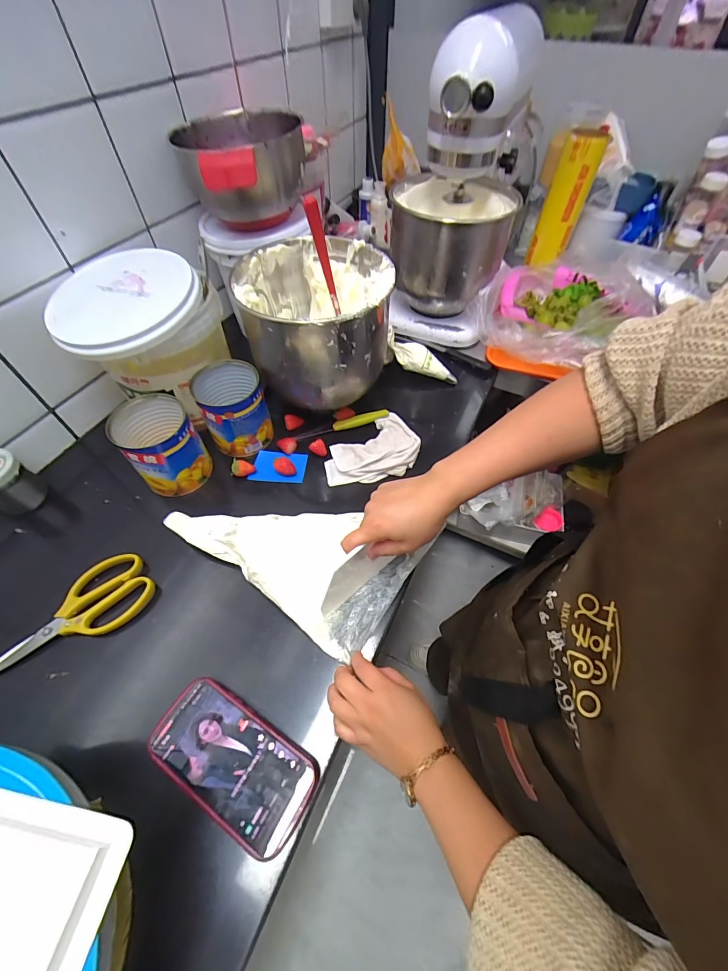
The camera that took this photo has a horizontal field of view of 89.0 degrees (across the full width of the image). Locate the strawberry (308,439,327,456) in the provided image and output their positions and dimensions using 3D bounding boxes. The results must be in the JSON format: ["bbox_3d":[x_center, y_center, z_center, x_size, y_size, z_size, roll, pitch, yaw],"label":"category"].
[{"bbox_3d":[-0.076,-0.061,0.604,0.027,0.018,0.022,-12,56,-9],"label":"strawberry"}]

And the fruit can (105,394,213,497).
[{"bbox_3d":[-0.290,-0.057,0.539,0.095,0.109,0.097,0,55,-1],"label":"fruit can"}]

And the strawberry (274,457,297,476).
[{"bbox_3d":[-0.124,-0.030,0.583,0.036,0.019,0.021,10,56,6],"label":"strawberry"}]

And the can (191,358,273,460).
[{"bbox_3d":[-0.204,-0.121,0.585,0.095,0.111,0.095,0,55,-1],"label":"can"}]

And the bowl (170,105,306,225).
[{"bbox_3d":[-0.193,-0.518,0.608,0.184,0.100,0.263,-4,55,-3],"label":"bowl"}]

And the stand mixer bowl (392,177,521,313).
[{"bbox_3d":[0.158,-0.460,0.720,0.217,0.177,0.197,16,56,10],"label":"stand mixer bowl"}]

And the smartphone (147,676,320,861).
[{"bbox_3d":[-0.131,0.273,0.371,0.166,0.019,0.083,26,59,16],"label":"smartphone"}]

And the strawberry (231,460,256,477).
[{"bbox_3d":[-0.190,-0.028,0.579,0.036,0.017,0.021,-2,55,-2],"label":"strawberry"}]

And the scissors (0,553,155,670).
[{"bbox_3d":[-0.354,0.164,0.447,0.189,0.016,0.085,-38,64,-24],"label":"scissors"}]

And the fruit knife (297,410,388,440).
[{"bbox_3d":[-0.037,-0.106,0.644,0.165,0.020,0.018,-12,56,-9],"label":"fruit knife"}]

